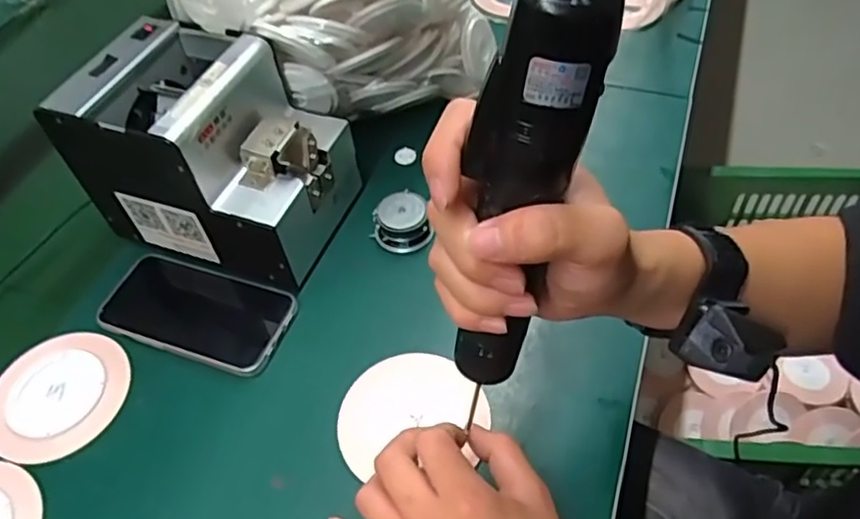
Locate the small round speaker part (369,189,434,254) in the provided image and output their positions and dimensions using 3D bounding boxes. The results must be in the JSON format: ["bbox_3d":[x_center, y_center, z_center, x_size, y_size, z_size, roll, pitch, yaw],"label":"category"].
[{"bbox_3d":[-0.021,-0.033,0.535,0.044,0.024,0.048,-2,51,2],"label":"small round speaker part"}]

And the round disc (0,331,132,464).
[{"bbox_3d":[-0.270,0.097,0.465,0.092,0.014,0.097,-2,51,2],"label":"round disc"}]

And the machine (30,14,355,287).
[{"bbox_3d":[-0.165,-0.083,0.512,0.172,0.149,0.126,16,54,16],"label":"machine"}]

